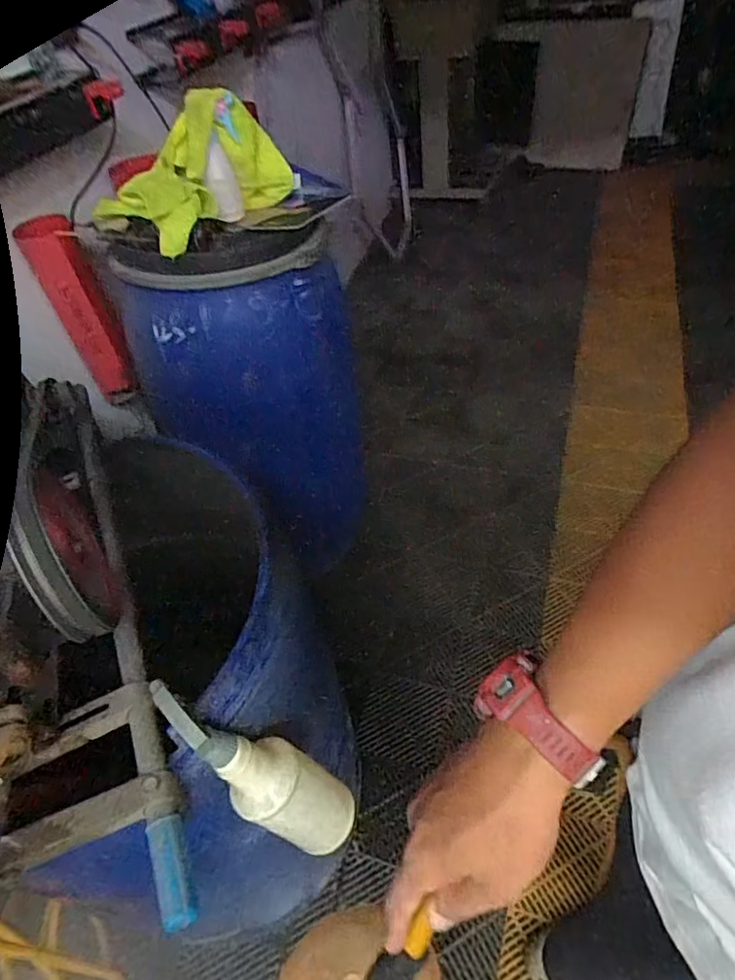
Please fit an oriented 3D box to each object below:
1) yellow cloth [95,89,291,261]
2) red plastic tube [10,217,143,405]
[{"bbox_3d":[-0.317,-0.584,1.023,0.133,0.193,0.337,26,56,28],"label":"yellow cloth"},{"bbox_3d":[-0.607,-0.374,1.232,0.111,0.406,0.100,-31,51,-20],"label":"red plastic tube"}]

